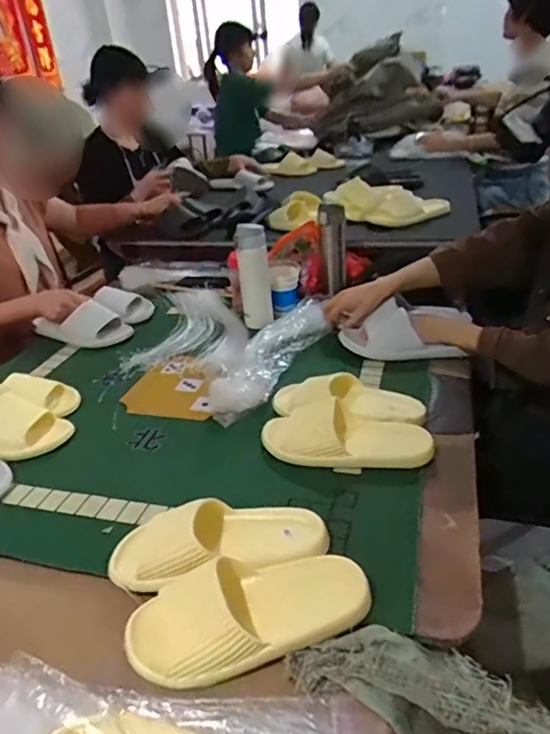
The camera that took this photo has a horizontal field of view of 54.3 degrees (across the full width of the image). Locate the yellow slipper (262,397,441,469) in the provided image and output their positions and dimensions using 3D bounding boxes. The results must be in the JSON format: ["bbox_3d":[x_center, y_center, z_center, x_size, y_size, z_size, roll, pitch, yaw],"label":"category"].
[{"bbox_3d":[0.104,0.098,0.801,0.246,0.057,0.104,3,31,13],"label":"yellow slipper"}]

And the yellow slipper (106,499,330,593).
[{"bbox_3d":[-0.069,0.207,0.640,0.250,0.063,0.090,-10,31,-8],"label":"yellow slipper"}]

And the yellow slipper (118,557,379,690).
[{"bbox_3d":[-0.028,0.250,0.557,0.246,0.069,0.099,-14,32,-14],"label":"yellow slipper"}]

